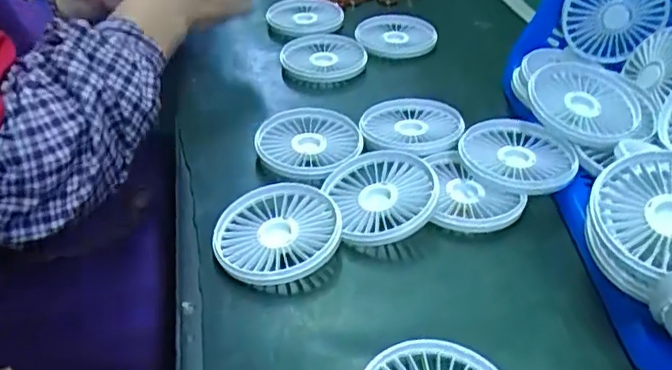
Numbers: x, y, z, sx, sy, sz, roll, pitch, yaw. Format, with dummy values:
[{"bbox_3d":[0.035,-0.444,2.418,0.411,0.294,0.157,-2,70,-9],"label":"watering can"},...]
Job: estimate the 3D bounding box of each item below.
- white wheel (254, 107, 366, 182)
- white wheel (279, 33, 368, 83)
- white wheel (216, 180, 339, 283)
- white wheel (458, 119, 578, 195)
[{"bbox_3d":[-0.021,-0.036,0.533,0.089,0.016,0.096,0,38,0],"label":"white wheel"},{"bbox_3d":[-0.013,-0.139,0.673,0.091,0.020,0.086,-1,38,1],"label":"white wheel"},{"bbox_3d":[-0.041,0.035,0.438,0.086,0.023,0.087,0,38,0],"label":"white wheel"},{"bbox_3d":[0.145,-0.023,0.494,0.086,0.015,0.090,-3,36,2],"label":"white wheel"}]

